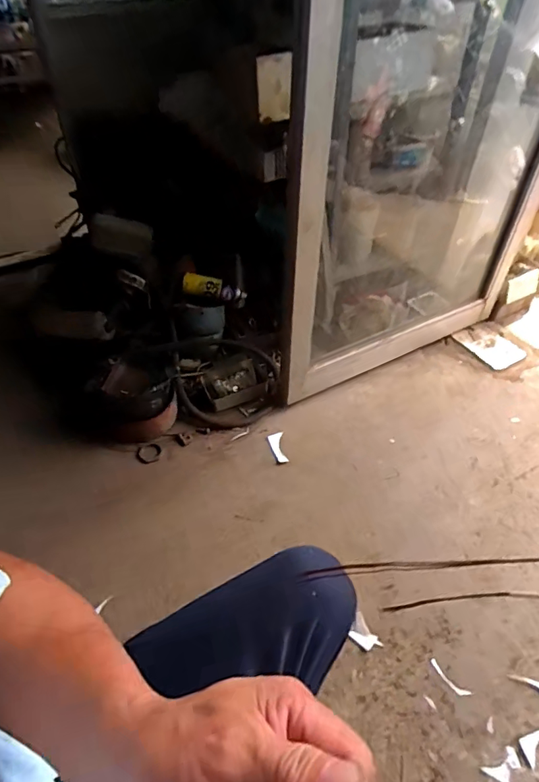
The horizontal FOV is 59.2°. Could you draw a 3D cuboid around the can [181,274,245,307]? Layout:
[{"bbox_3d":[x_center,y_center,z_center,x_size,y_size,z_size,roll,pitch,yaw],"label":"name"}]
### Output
[{"bbox_3d":[-0.169,-0.300,1.426,0.201,0.072,0.067,9,44,-12],"label":"can"}]

